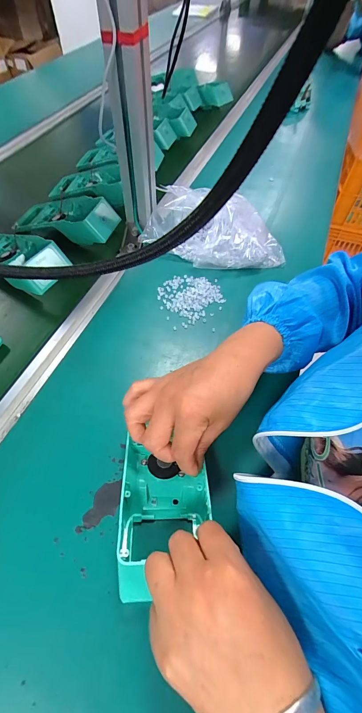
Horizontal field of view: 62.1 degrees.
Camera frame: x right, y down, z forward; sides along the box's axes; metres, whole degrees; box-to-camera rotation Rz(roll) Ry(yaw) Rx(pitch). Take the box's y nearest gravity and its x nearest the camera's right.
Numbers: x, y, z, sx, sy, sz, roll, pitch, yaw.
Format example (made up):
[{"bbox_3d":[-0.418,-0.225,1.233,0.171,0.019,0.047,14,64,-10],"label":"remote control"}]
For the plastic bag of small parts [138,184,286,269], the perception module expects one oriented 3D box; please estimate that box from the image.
[{"bbox_3d":[0.059,-0.227,0.524,0.236,0.066,0.148,5,58,2],"label":"plastic bag of small parts"}]

